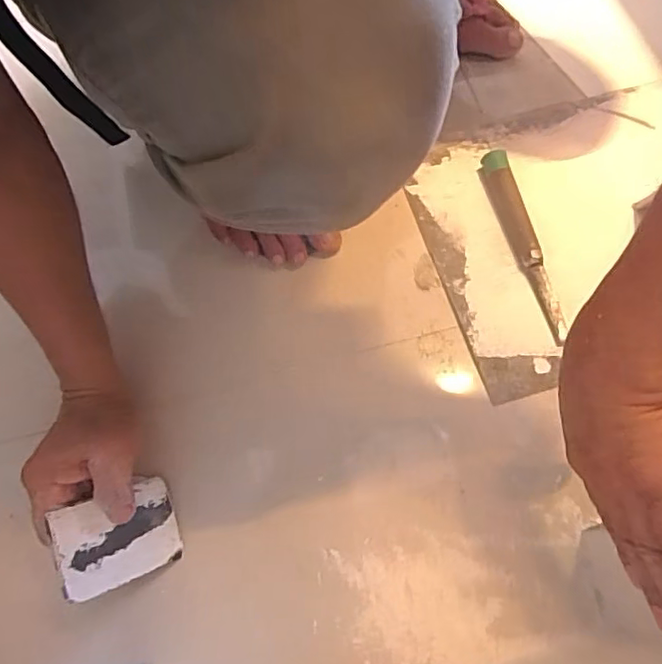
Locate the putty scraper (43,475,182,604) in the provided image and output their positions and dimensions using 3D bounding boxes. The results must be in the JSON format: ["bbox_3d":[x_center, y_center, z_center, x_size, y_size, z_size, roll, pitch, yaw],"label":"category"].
[{"bbox_3d":[-0.162,0.153,0.442,0.093,0.008,0.073,-5,71,-47],"label":"putty scraper"}]

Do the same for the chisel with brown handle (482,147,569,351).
[{"bbox_3d":[0.184,-0.088,0.561,0.025,0.019,0.199,-11,68,-4],"label":"chisel with brown handle"}]

